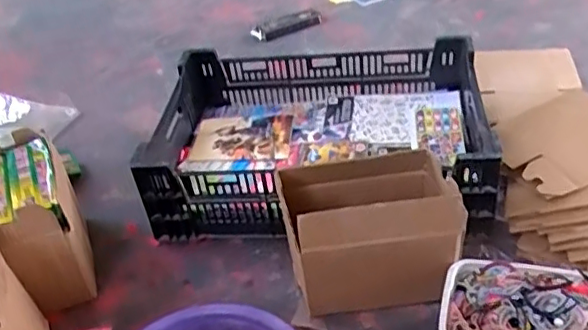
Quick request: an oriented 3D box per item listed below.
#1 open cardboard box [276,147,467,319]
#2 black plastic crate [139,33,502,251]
[{"bbox_3d":[0.114,0.106,0.898,0.234,0.210,0.136,-10,39,-3],"label":"open cardboard box"},{"bbox_3d":[0.055,-0.053,1.156,0.620,0.184,0.428,2,40,12],"label":"black plastic crate"}]

